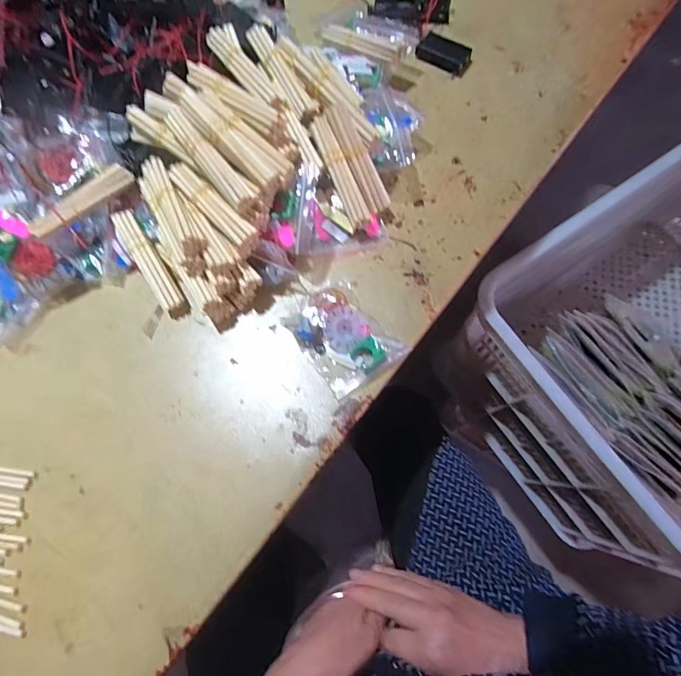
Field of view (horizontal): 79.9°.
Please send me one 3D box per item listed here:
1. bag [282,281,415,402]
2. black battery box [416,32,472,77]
[{"bbox_3d":[0.000,-0.006,0.372,0.073,0.020,0.099,-34,73,-8],"label":"bag"},{"bbox_3d":[0.123,-0.334,0.476,0.061,0.012,0.038,32,76,12],"label":"black battery box"}]

